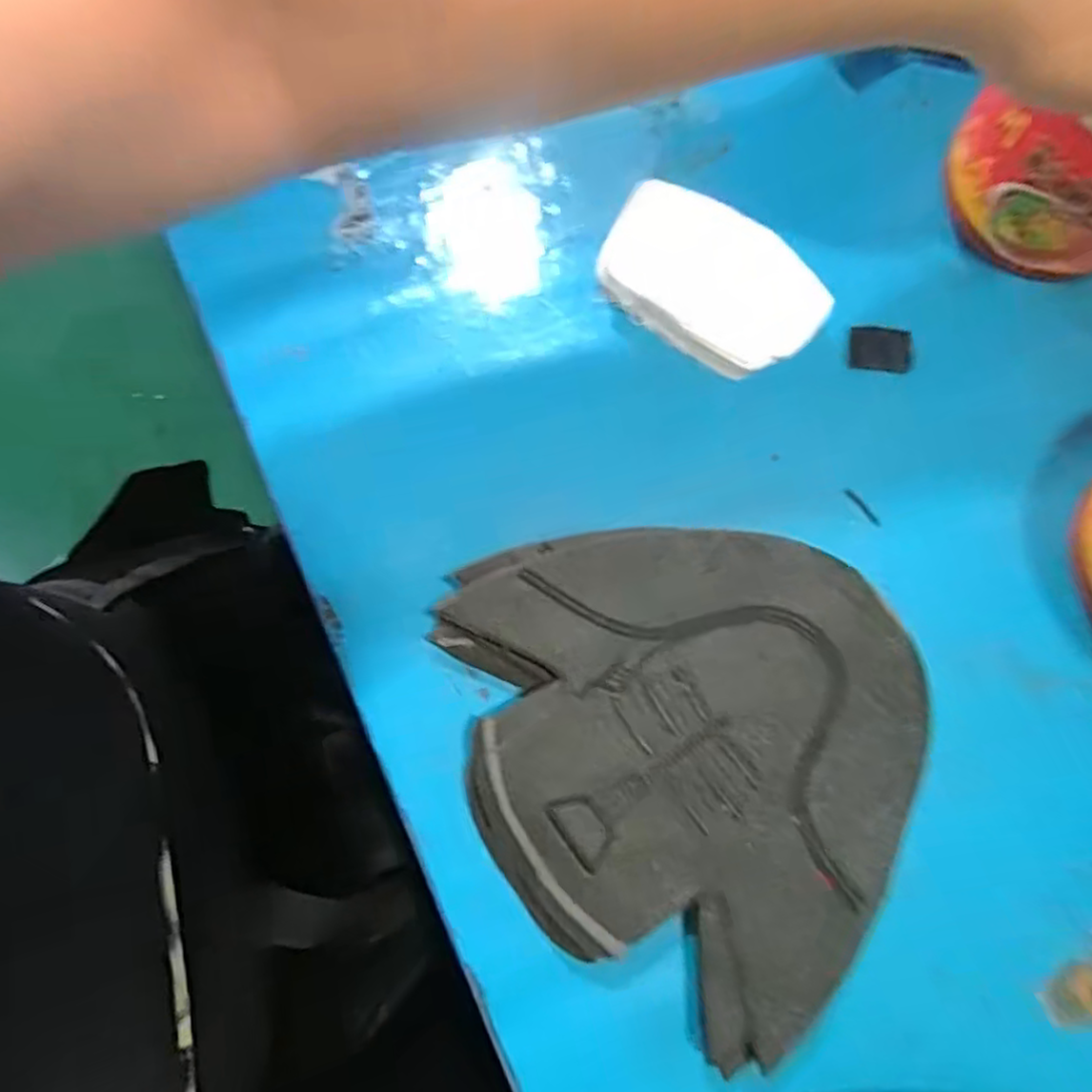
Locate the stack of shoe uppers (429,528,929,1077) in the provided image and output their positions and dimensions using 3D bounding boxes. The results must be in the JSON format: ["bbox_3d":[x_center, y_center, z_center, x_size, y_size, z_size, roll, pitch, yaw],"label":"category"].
[{"bbox_3d":[0.061,0.083,0.272,0.172,0.027,0.187,-16,80,-3],"label":"stack of shoe uppers"}]

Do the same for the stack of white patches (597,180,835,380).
[{"bbox_3d":[0.074,-0.117,0.311,0.096,0.026,0.060,31,81,6],"label":"stack of white patches"}]

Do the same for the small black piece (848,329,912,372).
[{"bbox_3d":[0.149,-0.088,0.311,0.025,0.010,0.019,7,80,2],"label":"small black piece"}]

